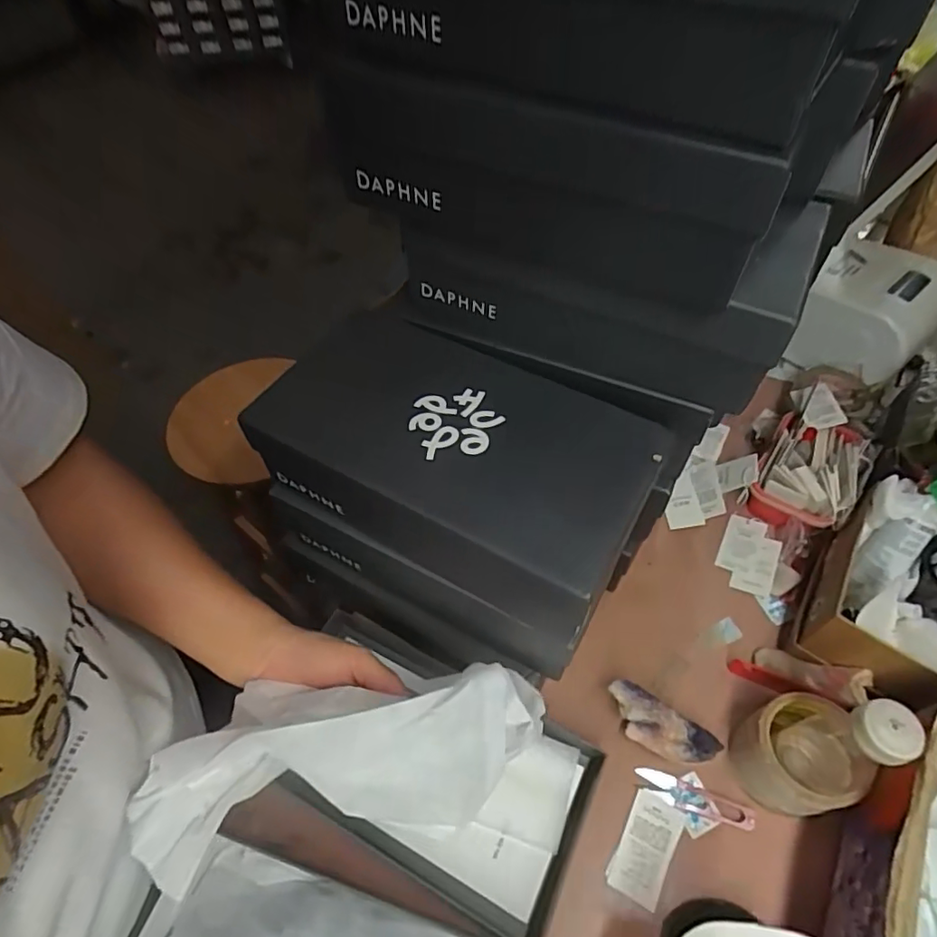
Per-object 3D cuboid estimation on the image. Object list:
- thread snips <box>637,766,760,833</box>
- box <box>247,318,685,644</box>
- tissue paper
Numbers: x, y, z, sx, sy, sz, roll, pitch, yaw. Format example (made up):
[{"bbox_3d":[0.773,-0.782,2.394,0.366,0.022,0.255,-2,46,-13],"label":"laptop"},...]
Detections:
[{"bbox_3d":[0.206,0.304,0.521,0.105,0.008,0.023,18,55,15],"label":"thread snips"},{"bbox_3d":[-0.010,-0.008,0.474,0.292,0.113,0.165,25,58,19],"label":"box"},{"bbox_3d":[-0.067,0.185,0.355,0.256,0.104,0.077,-6,53,-10],"label":"tissue paper"}]

